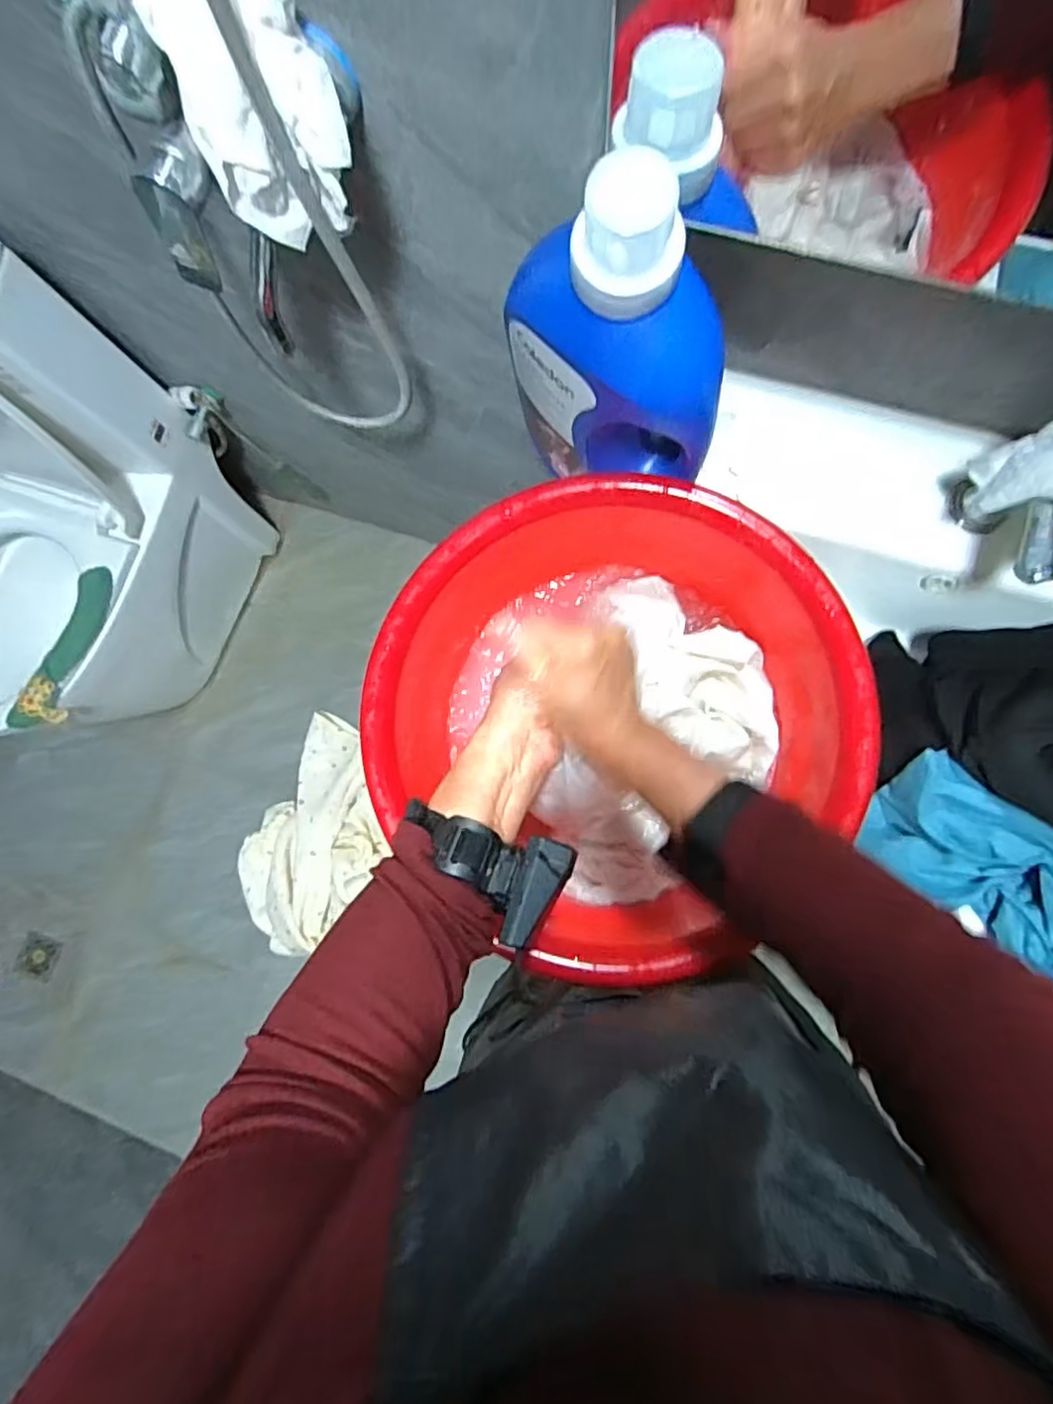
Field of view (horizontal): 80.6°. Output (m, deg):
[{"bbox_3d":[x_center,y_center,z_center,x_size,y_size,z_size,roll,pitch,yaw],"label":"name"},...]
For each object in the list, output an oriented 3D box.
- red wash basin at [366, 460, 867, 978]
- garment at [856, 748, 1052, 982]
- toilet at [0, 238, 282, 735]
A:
[{"bbox_3d":[0.071,0.002,0.517,0.358,0.121,0.341,-1,82,5],"label":"red wash basin"},{"bbox_3d":[0.424,0.158,0.503,0.291,0.076,0.141,34,86,40],"label":"garment"},{"bbox_3d":[-0.885,-0.297,1.113,0.406,0.755,0.650,24,85,8],"label":"toilet"}]

